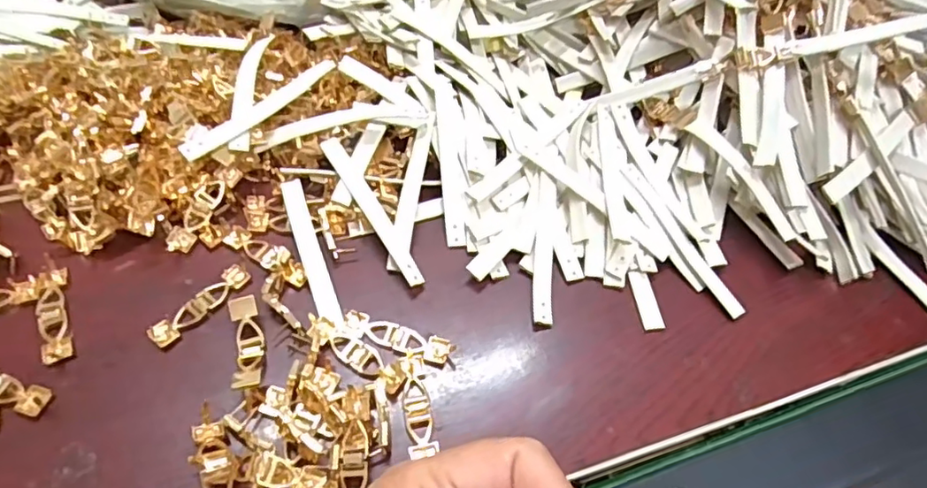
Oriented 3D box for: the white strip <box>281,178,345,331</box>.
[{"bbox_3d":[-0.076,0.004,0.293,0.011,0.005,0.089,-19,65,-10],"label":"white strip"}]

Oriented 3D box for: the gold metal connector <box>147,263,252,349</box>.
[{"bbox_3d":[-0.123,0.028,0.279,0.011,0.005,0.051,36,60,19],"label":"gold metal connector"}]

